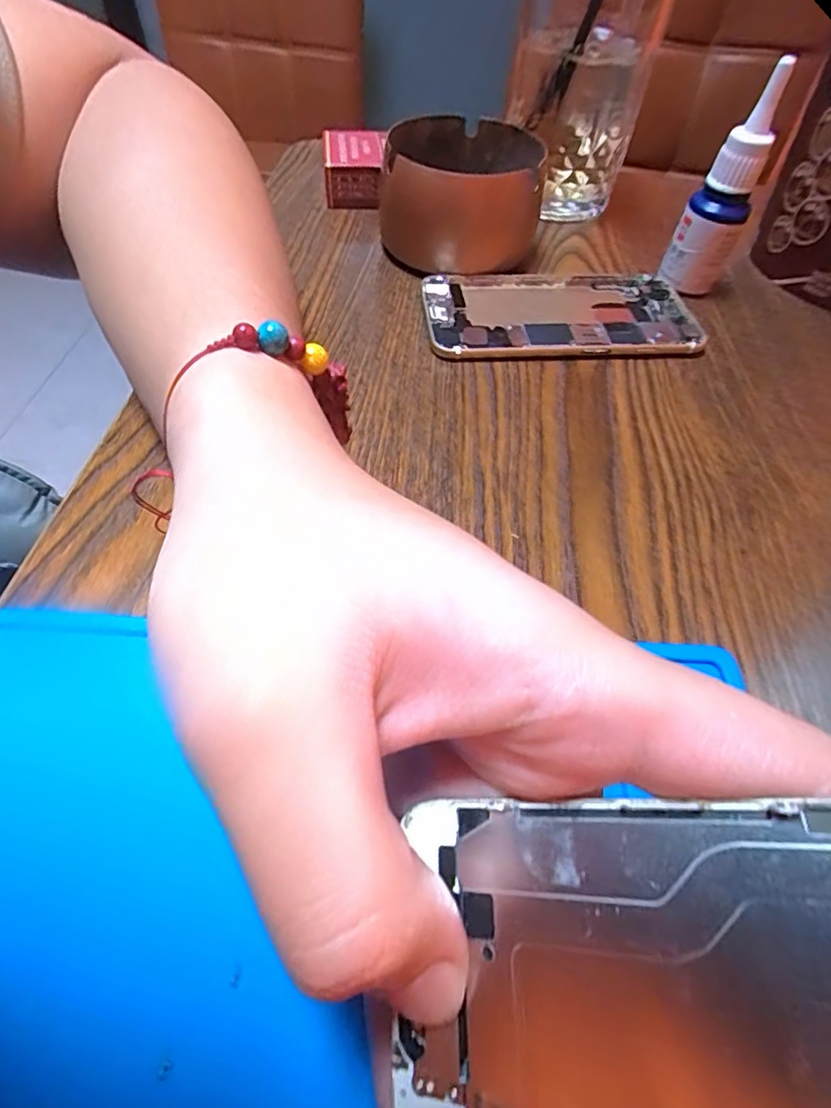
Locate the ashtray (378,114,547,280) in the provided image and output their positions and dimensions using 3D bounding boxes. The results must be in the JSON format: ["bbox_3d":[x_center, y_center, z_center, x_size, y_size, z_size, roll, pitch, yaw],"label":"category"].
[{"bbox_3d":[0.026,-0.199,0.291,0.082,0.050,0.103,12,56,4],"label":"ashtray"}]

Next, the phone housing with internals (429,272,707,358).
[{"bbox_3d":[0.073,-0.121,0.268,0.134,0.006,0.066,-3,56,-6],"label":"phone housing with internals"}]

